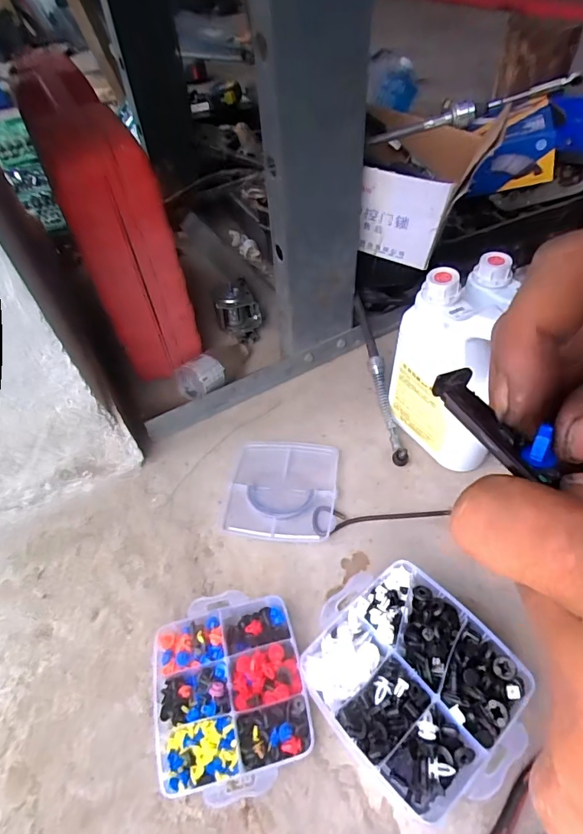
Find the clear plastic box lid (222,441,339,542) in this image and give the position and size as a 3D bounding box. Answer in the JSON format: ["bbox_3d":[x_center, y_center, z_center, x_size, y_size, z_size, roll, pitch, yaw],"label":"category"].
[{"bbox_3d":[-0.012,0.101,0.641,0.149,0.012,0.154,4,51,8],"label":"clear plastic box lid"}]

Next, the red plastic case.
[{"bbox_3d":[-0.283,-0.309,0.734,0.119,0.355,0.369,-22,53,-13],"label":"red plastic case"}]

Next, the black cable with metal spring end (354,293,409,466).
[{"bbox_3d":[0.136,-0.061,0.692,0.020,0.035,0.275,-9,69,-3],"label":"black cable with metal spring end"}]

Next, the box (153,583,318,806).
[{"bbox_3d":[-0.064,0.287,0.476,0.155,0.036,0.180,-12,51,-5],"label":"box"}]

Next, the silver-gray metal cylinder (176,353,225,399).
[{"bbox_3d":[-0.147,-0.057,0.740,0.075,0.071,0.065,-23,53,-13],"label":"silver-gray metal cylinder"}]

